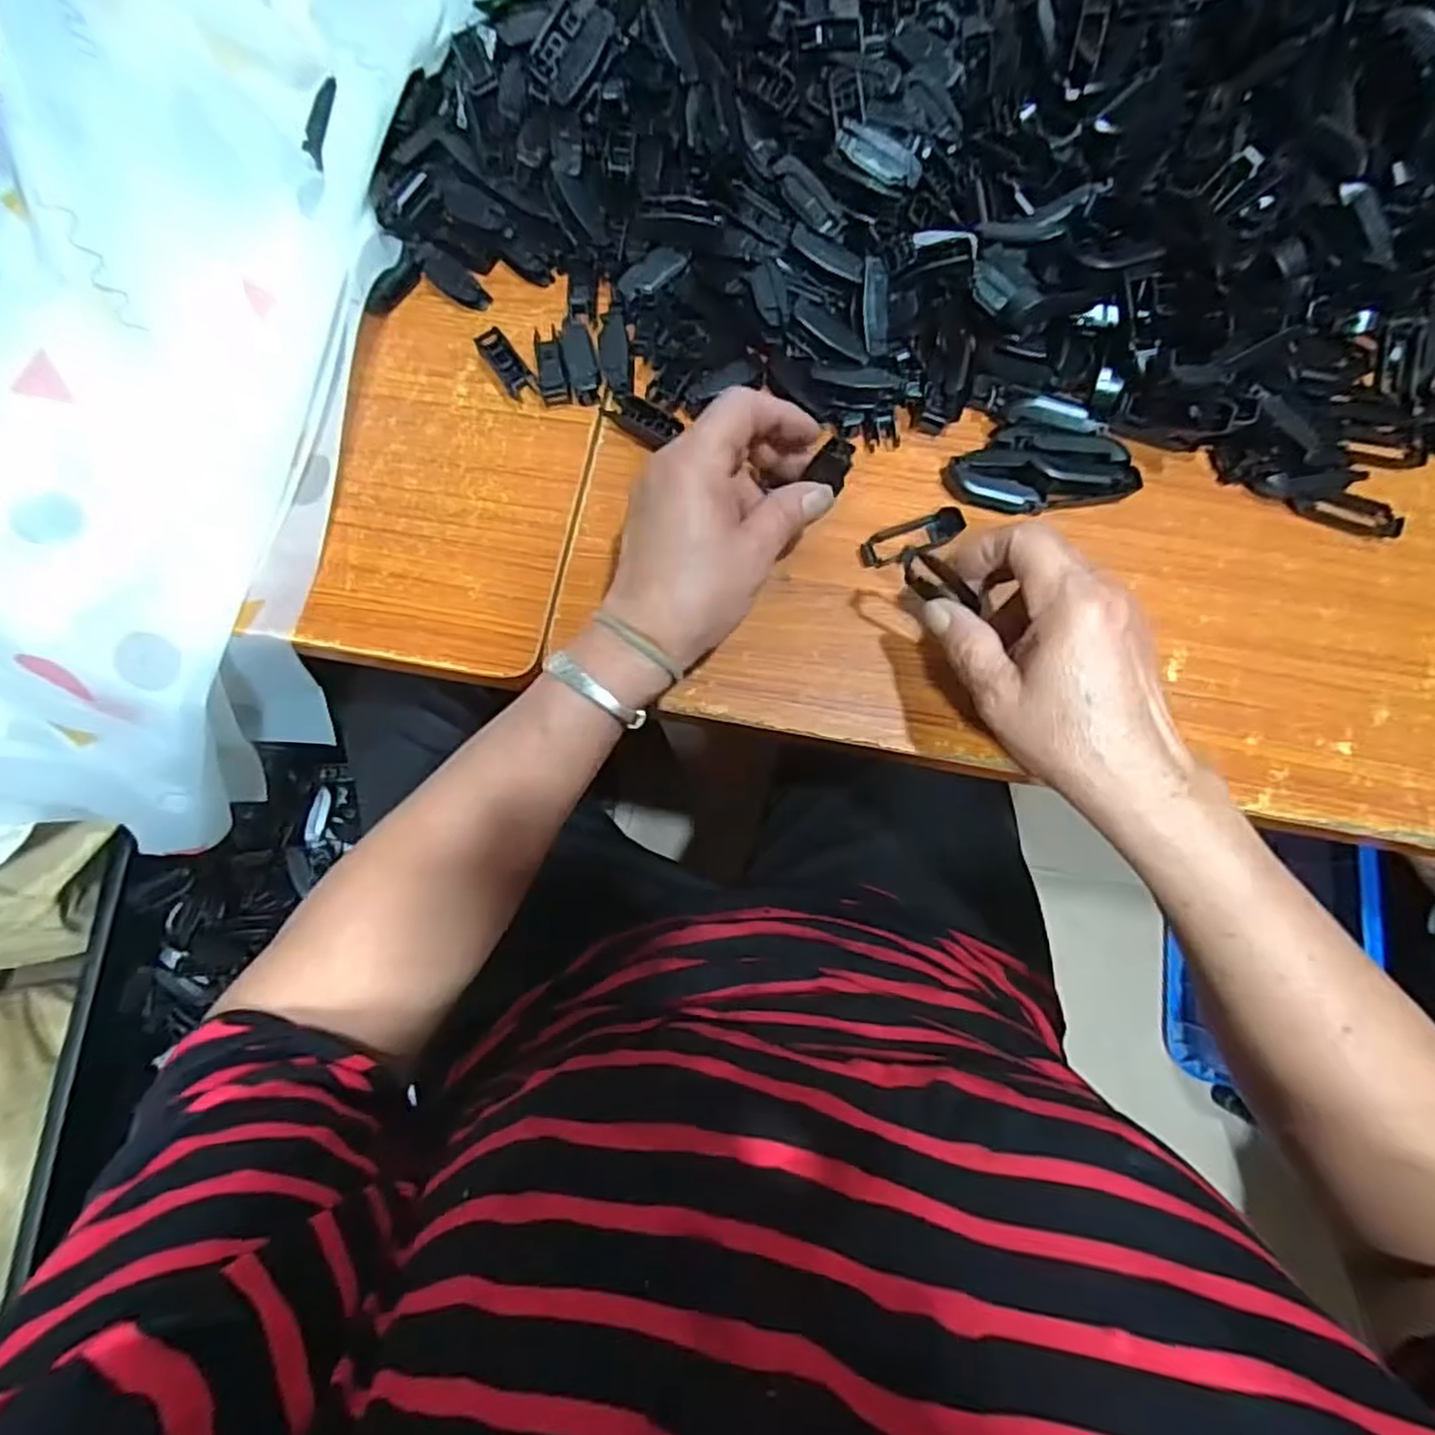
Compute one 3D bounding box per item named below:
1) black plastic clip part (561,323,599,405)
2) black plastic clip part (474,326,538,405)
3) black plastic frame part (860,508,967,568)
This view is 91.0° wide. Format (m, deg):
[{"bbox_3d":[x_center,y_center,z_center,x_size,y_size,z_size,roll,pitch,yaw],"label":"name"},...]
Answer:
[{"bbox_3d":[-0.079,-0.208,0.412,0.018,0.009,0.046,-15,78,-2],"label":"black plastic clip part"},{"bbox_3d":[-0.124,-0.207,0.416,0.016,0.015,0.043,-36,80,-7],"label":"black plastic clip part"},{"bbox_3d":[0.108,-0.101,0.392,0.058,0.008,0.020,-24,79,-4],"label":"black plastic frame part"}]

